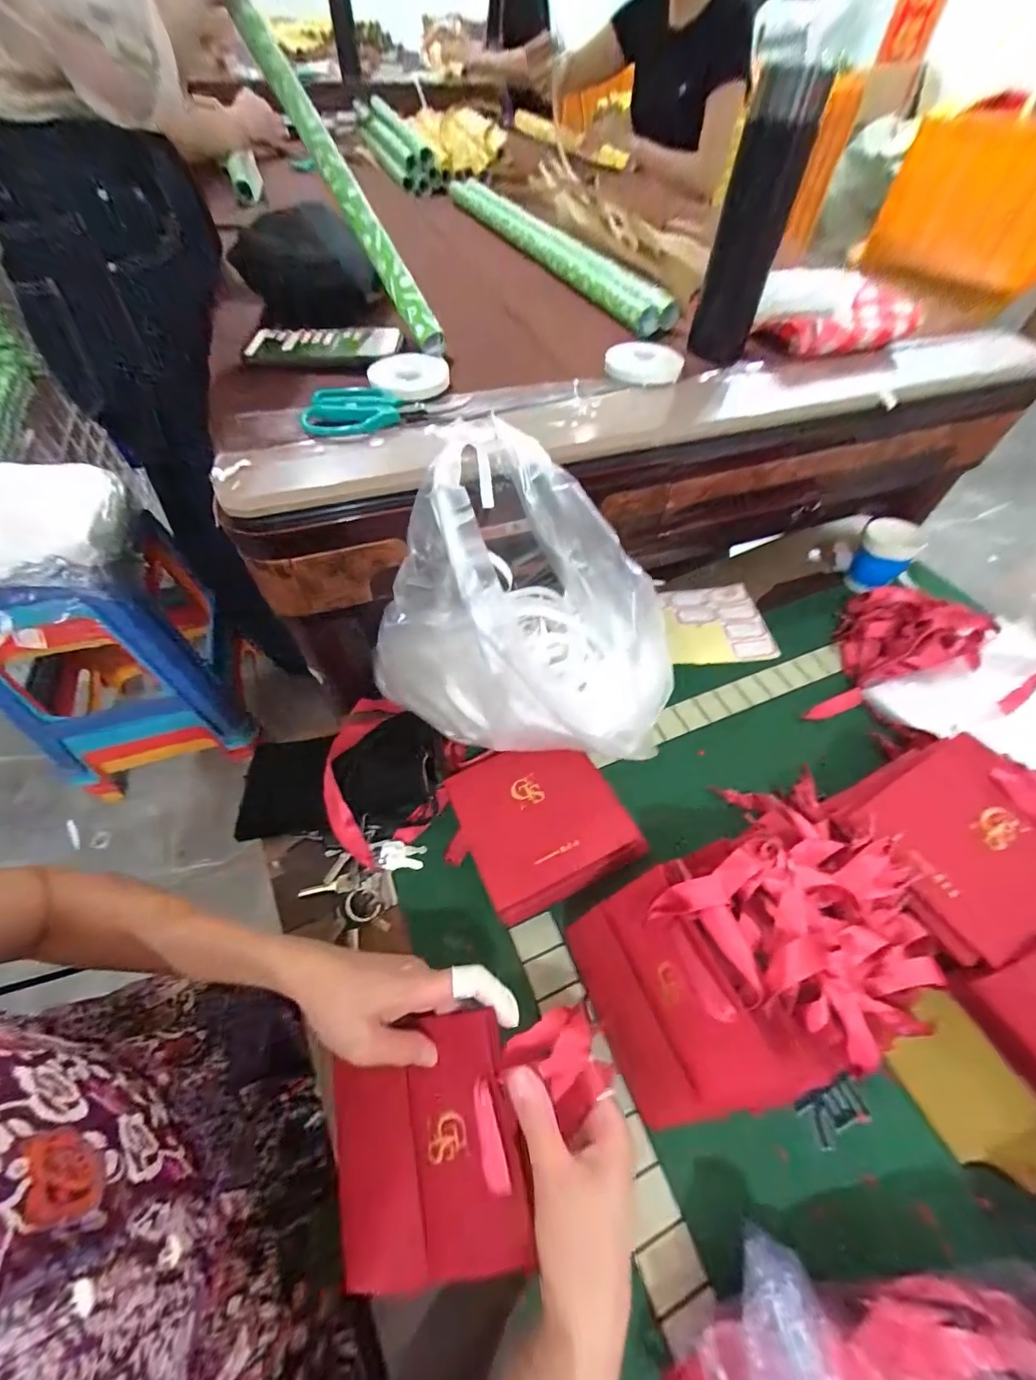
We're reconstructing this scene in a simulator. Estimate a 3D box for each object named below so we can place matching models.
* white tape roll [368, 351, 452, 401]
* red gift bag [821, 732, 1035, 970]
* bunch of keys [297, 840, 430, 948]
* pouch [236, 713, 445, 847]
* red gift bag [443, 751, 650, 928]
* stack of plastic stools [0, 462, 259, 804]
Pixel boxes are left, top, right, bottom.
[{"bbox_3d":[-0.107,-0.312,0.479,0.078,0.013,0.082,1,55,-1],"label":"white tape roll"},{"bbox_3d":[0.397,0.126,0.421,0.173,0.040,0.156,-33,62,6],"label":"red gift bag"},{"bbox_3d":[-0.150,0.178,0.459,0.086,0.016,0.098,21,57,13],"label":"bunch of keys"},{"bbox_3d":[-0.181,0.095,0.497,0.203,0.043,0.121,-9,55,-8],"label":"pouch"},{"bbox_3d":[0.014,0.130,0.472,0.151,0.055,0.153,-23,59,-17],"label":"red gift bag"},{"bbox_3d":[-0.770,-0.098,0.904,0.356,0.511,0.328,-22,58,-16],"label":"stack of plastic stools"}]

